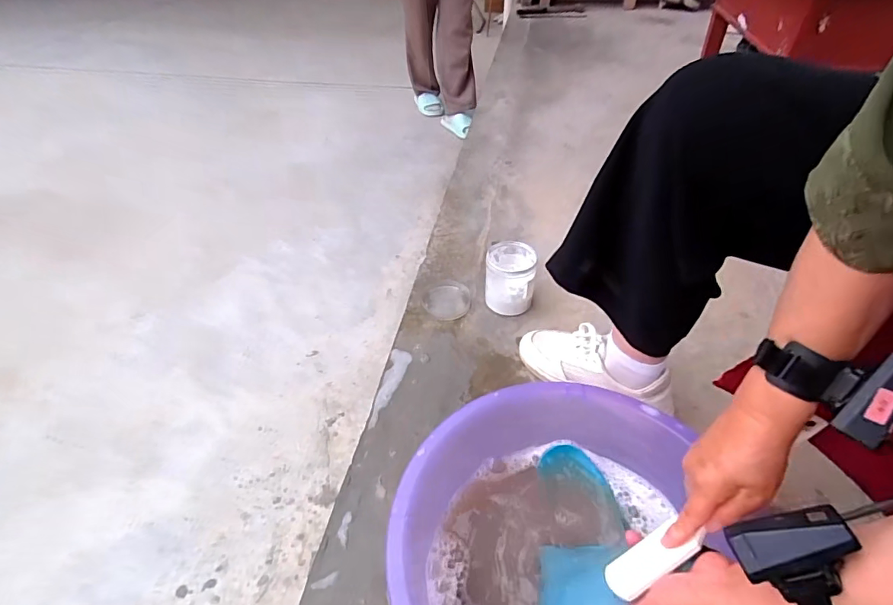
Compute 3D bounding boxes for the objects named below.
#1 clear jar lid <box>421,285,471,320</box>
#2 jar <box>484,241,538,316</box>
[{"bbox_3d":[0.000,-0.001,0.823,0.081,0.009,0.081,-3,42,2],"label":"clear jar lid"},{"bbox_3d":[0.106,-0.038,0.793,0.079,0.092,0.080,-2,42,2],"label":"jar"}]

